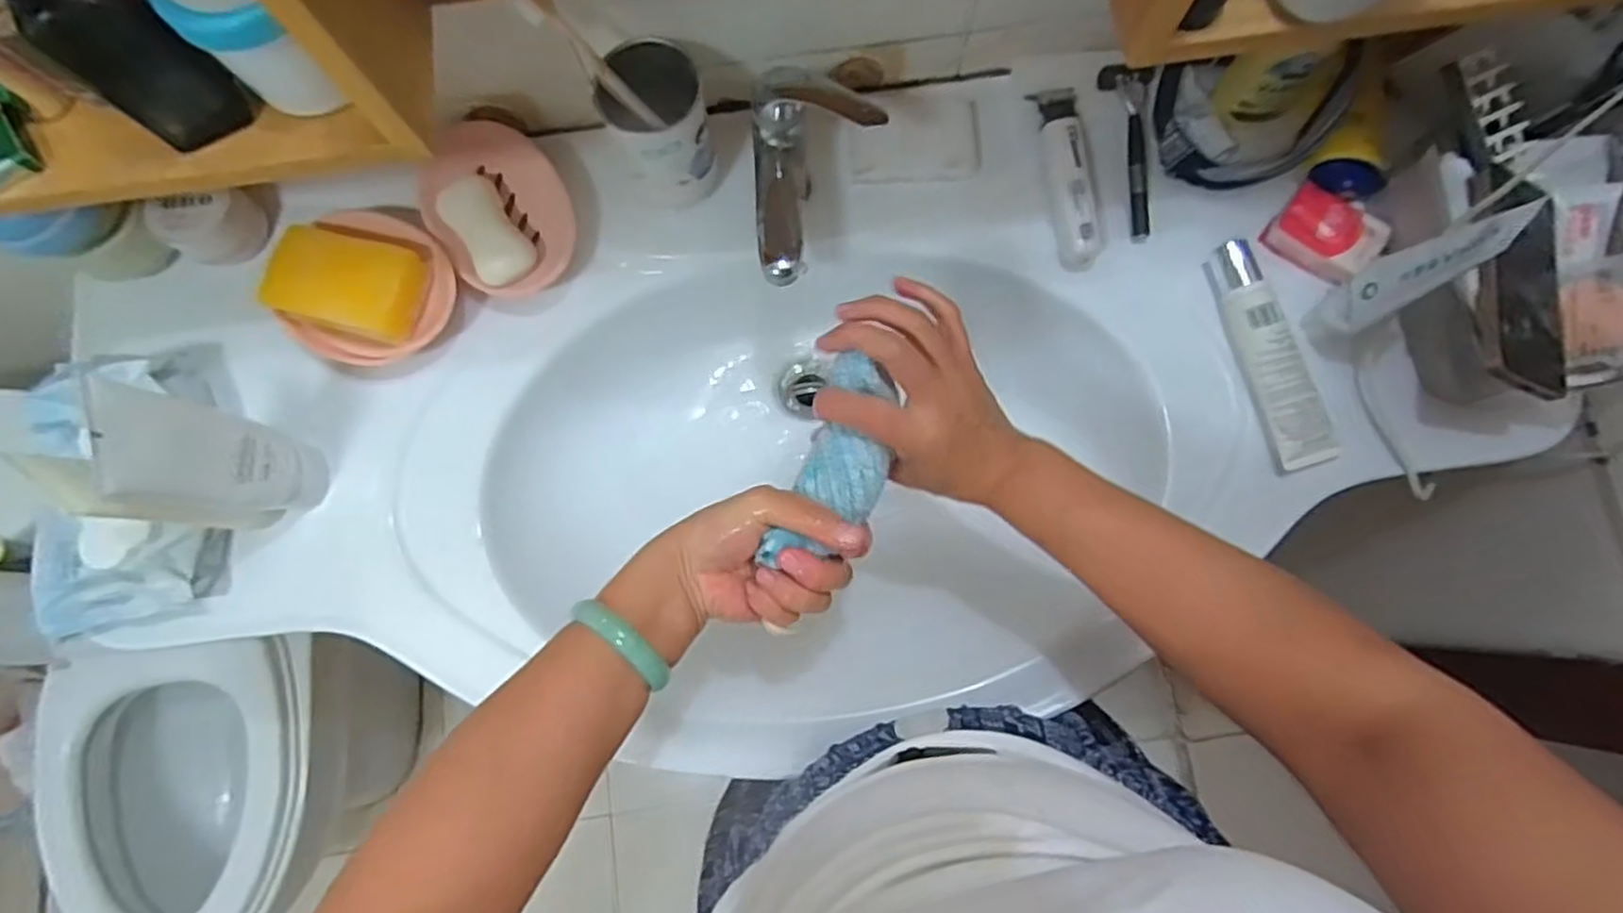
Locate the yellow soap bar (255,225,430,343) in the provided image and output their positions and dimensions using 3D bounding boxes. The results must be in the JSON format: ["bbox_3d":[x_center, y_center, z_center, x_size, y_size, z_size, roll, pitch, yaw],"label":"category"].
[{"bbox_3d":[-0.359,-0.136,0.571,0.106,0.029,0.071,15,80,4],"label":"yellow soap bar"}]

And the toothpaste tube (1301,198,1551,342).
[{"bbox_3d":[0.413,-0.127,0.514,0.059,0.161,0.027,-41,81,-7],"label":"toothpaste tube"}]

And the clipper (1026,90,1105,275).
[{"bbox_3d":[0.217,-0.231,0.608,0.042,0.042,0.145,-11,79,-1],"label":"clipper"}]

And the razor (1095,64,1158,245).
[{"bbox_3d":[0.265,-0.249,0.607,0.044,0.015,0.141,-8,94,-1],"label":"razor"}]

